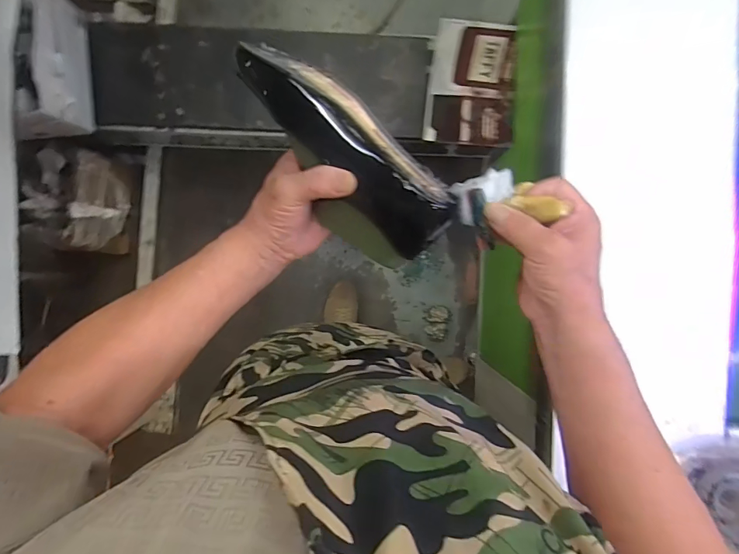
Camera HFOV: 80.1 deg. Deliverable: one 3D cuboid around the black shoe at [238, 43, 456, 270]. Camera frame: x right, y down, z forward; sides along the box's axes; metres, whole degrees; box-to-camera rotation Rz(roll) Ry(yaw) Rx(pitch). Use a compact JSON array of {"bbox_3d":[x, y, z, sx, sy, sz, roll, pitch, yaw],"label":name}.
[{"bbox_3d":[-0.029,-0.112,0.390,0.090,0.067,0.228,-41,92,0],"label":"black shoe"}]

